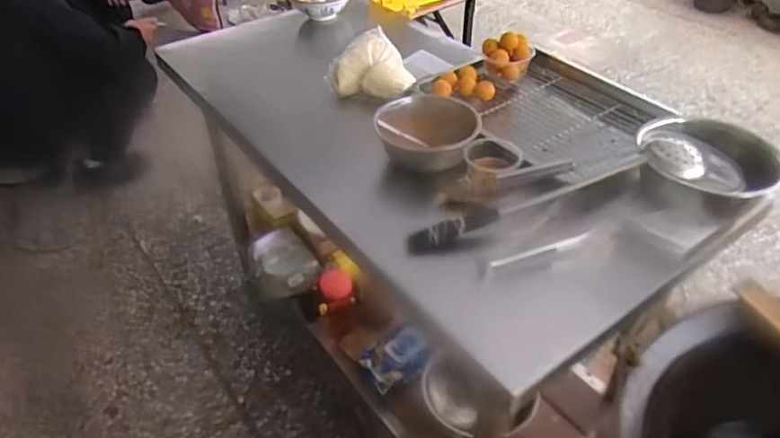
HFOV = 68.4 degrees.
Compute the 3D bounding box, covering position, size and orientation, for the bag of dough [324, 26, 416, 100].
[{"bbox_3d":[-0.043,-0.313,1.168,0.162,0.081,0.164,-14,44,-12],"label":"bag of dough"}]

